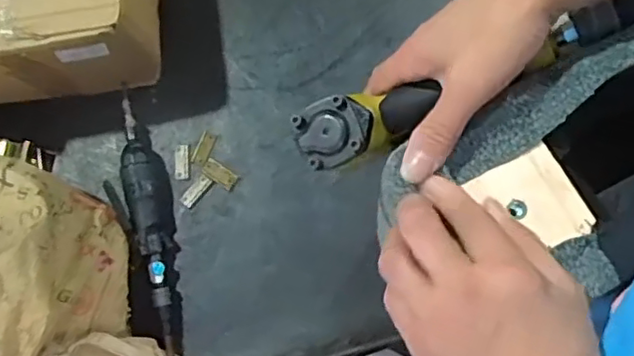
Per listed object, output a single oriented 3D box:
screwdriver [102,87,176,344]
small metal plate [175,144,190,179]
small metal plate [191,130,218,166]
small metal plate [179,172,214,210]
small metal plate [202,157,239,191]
[{"bbox_3d":[-0.243,0.049,0.862,0.074,0.048,0.345,-12,79,1],"label":"screwdriver"},{"bbox_3d":[-0.197,-0.024,0.902,0.022,0.008,0.051,-2,78,5],"label":"small metal plate"},{"bbox_3d":[-0.163,-0.043,0.895,0.022,0.010,0.051,23,78,-5],"label":"small metal plate"},{"bbox_3d":[-0.174,0.018,0.890,0.022,0.007,0.052,39,84,11],"label":"small metal plate"},{"bbox_3d":[-0.140,-0.006,0.892,0.051,0.006,0.026,32,83,11],"label":"small metal plate"}]

